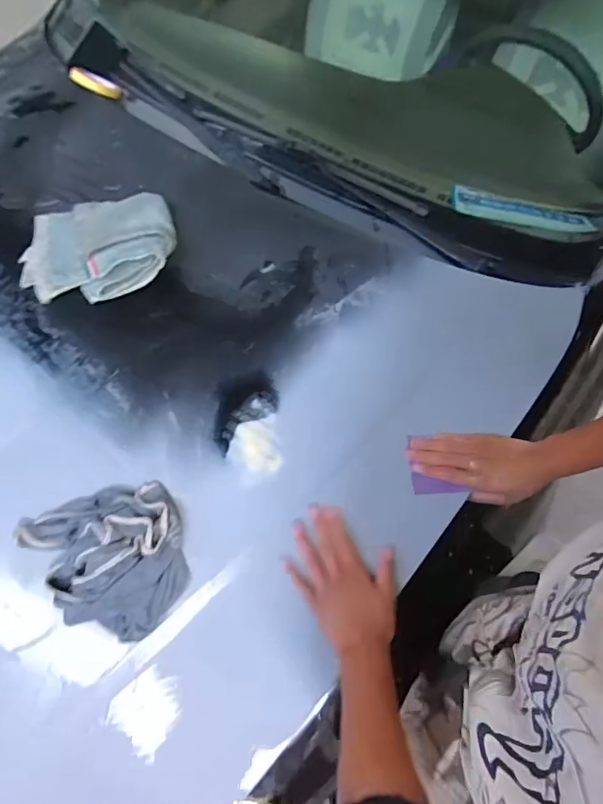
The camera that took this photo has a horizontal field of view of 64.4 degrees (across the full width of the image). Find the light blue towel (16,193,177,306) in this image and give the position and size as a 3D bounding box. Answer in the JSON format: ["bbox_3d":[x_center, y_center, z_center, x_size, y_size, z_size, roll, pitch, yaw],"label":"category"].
[{"bbox_3d":[-0.331,-0.254,0.771,0.248,0.037,0.196,-16,66,5],"label":"light blue towel"}]

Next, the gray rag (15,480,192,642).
[{"bbox_3d":[-0.231,0.171,0.591,0.165,0.057,0.179,-36,68,-19],"label":"gray rag"}]

